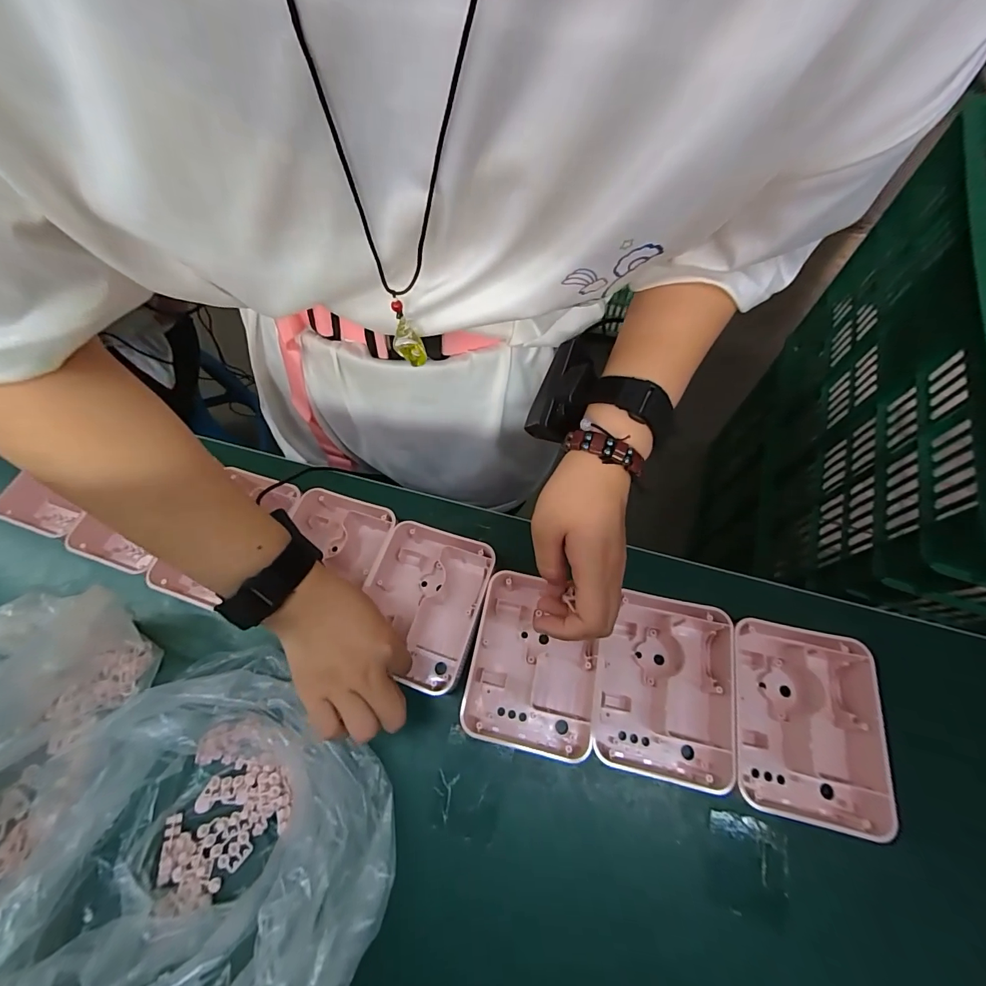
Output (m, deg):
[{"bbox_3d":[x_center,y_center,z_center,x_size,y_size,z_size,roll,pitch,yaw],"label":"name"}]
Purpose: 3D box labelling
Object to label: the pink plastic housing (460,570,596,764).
[{"bbox_3d":[0.035,0.139,0.349,0.102,0.036,0.131,10,67,7],"label":"pink plastic housing"}]

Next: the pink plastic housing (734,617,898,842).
[{"bbox_3d":[0.230,0.168,0.321,0.096,0.044,0.138,11,65,8],"label":"pink plastic housing"}]

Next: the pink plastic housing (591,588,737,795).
[{"bbox_3d":[0.132,0.150,0.333,0.101,0.038,0.131,7,65,6],"label":"pink plastic housing"}]

